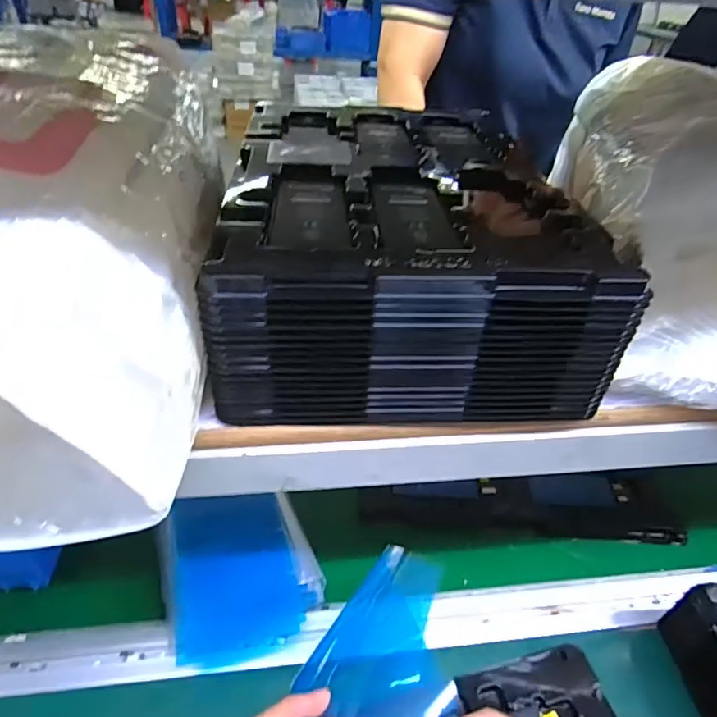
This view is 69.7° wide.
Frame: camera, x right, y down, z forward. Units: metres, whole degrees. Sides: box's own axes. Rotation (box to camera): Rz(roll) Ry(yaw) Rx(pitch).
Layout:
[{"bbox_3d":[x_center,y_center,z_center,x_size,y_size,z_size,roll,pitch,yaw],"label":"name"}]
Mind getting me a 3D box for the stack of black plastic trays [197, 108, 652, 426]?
[{"bbox_3d":[0.023,-0.096,0.396,0.235,0.099,0.302,-1,40,-6],"label":"stack of black plastic trays"}]

